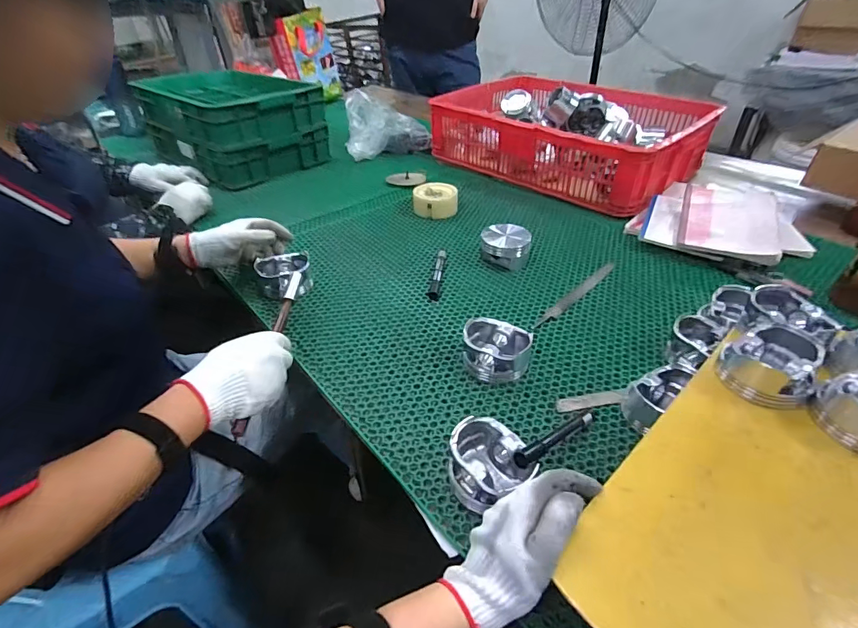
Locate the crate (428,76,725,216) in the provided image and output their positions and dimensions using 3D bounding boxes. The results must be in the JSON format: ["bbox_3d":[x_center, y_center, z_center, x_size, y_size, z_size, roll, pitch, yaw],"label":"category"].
[{"bbox_3d":[0.327,-0.475,1.109,0.407,0.157,0.659,-33,47,-32],"label":"crate"}]

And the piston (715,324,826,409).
[{"bbox_3d":[0.367,0.049,0.453,0.089,0.050,0.080,-28,46,-30],"label":"piston"}]

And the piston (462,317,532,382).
[{"bbox_3d":[0.088,0.048,0.562,0.089,0.045,0.074,9,40,14],"label":"piston"}]

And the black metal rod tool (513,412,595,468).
[{"bbox_3d":[0.136,0.126,0.447,0.152,0.021,0.019,-7,31,-46],"label":"black metal rod tool"}]

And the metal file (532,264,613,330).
[{"bbox_3d":[0.242,-0.035,0.693,0.020,0.004,0.236,30,49,34],"label":"metal file"}]

